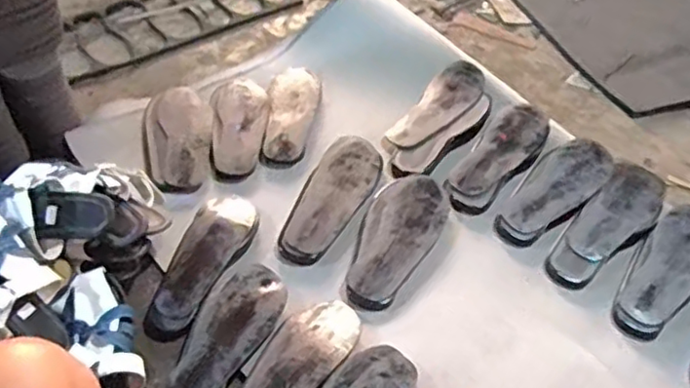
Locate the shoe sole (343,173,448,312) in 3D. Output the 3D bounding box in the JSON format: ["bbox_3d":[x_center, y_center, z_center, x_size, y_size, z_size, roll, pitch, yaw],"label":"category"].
[{"bbox_3d":[0.077,0.064,0.970,0.116,0.021,0.265,26,52,18],"label":"shoe sole"}]

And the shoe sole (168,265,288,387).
[{"bbox_3d":[-0.164,0.202,0.827,0.096,0.023,0.247,21,51,14],"label":"shoe sole"}]

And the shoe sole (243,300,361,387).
[{"bbox_3d":[-0.066,0.227,0.801,0.098,0.042,0.232,27,52,19],"label":"shoe sole"}]

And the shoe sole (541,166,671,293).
[{"bbox_3d":[0.431,0.051,1.000,0.099,0.033,0.285,35,55,24],"label":"shoe sole"}]

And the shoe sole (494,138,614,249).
[{"bbox_3d":[0.351,-0.004,1.038,0.100,0.042,0.262,38,57,26],"label":"shoe sole"}]

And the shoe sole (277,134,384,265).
[{"bbox_3d":[-0.019,0.003,1.019,0.102,0.019,0.268,23,51,16],"label":"shoe sole"}]

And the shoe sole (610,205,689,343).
[{"bbox_3d":[0.497,0.112,0.951,0.100,0.033,0.279,38,57,26],"label":"shoe sole"}]

